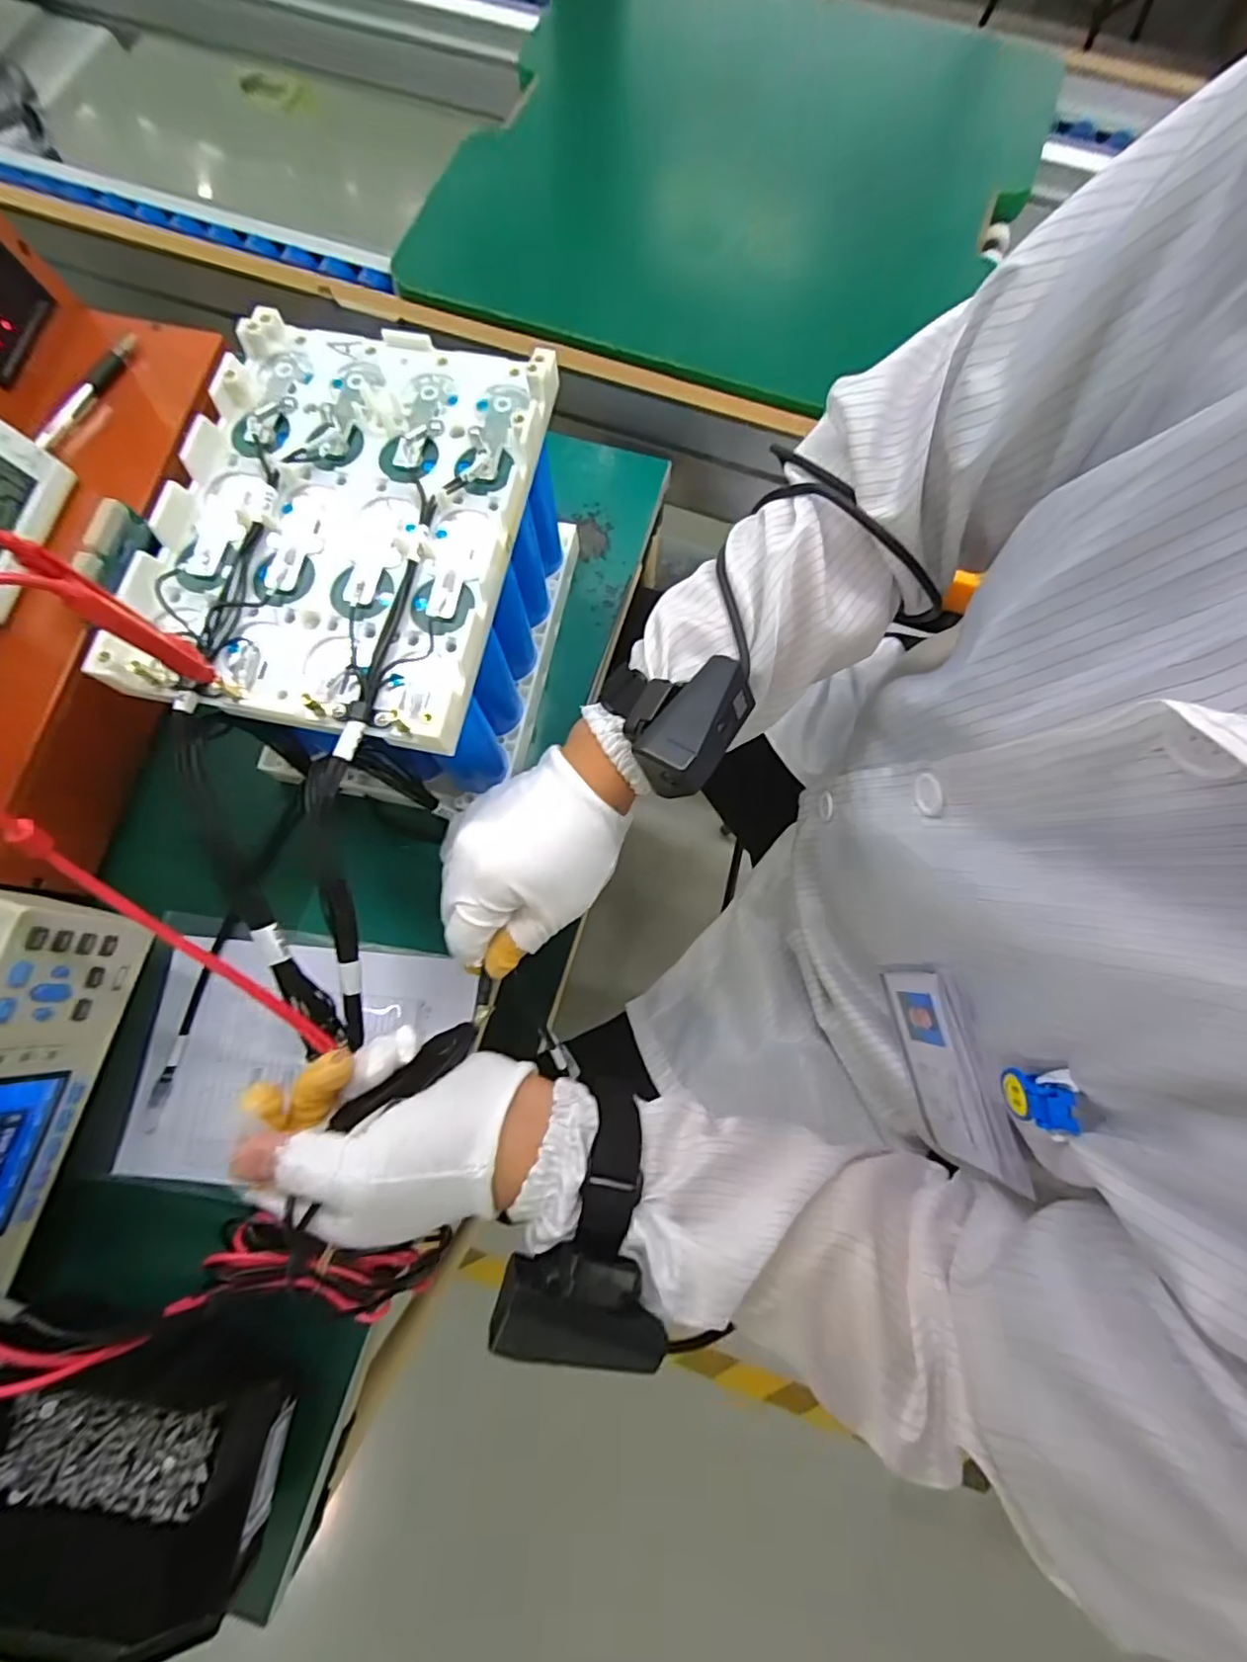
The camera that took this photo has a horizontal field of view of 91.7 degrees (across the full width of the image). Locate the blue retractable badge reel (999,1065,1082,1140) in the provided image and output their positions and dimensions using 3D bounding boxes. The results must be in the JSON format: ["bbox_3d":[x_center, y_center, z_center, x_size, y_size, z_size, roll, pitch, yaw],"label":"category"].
[{"bbox_3d":[0.156,0.101,0.227,0.010,0.028,0.024,-4,76,-2],"label":"blue retractable badge reel"}]

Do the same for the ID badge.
[{"bbox_3d":[0.157,0.116,0.294,0.009,0.068,0.092,-17,77,-5],"label":"ID badge"}]

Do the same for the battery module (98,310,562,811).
[{"bbox_3d":[-0.147,-0.144,0.373,0.174,0.139,0.247,12,76,2],"label":"battery module"}]

